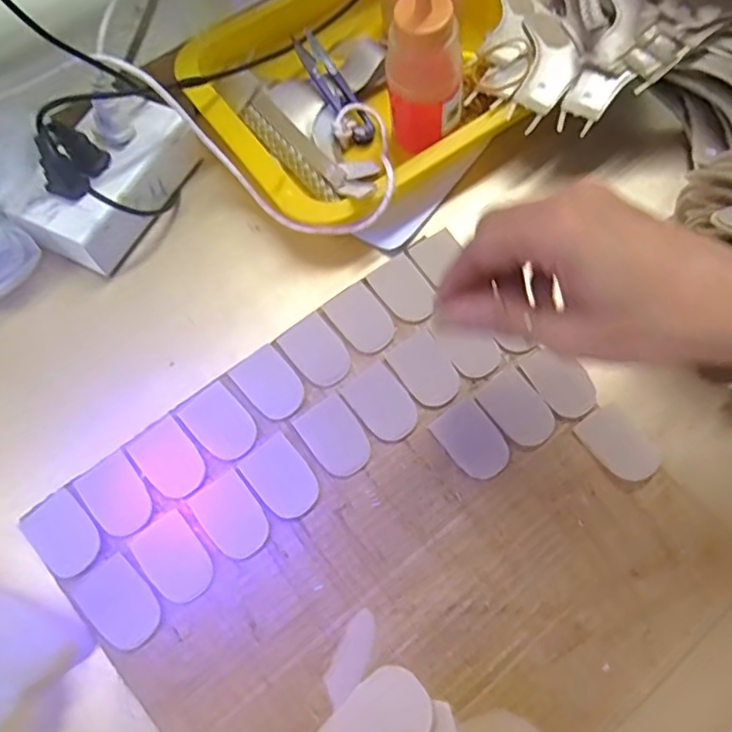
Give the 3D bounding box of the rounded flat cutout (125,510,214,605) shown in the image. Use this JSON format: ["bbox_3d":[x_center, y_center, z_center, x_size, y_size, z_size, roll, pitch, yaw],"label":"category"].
[{"bbox_3d":[-0.108,0.108,0.337,0.032,0.004,0.047,-35,72,-12],"label":"rounded flat cutout"}]

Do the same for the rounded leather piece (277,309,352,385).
[{"bbox_3d":[-0.031,-0.010,0.379,0.031,0.004,0.046,-35,72,-12],"label":"rounded leather piece"}]

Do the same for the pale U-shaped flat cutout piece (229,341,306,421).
[{"bbox_3d":[-0.059,0.010,0.372,0.032,0.004,0.046,-40,73,-14],"label":"pale U-shaped flat cutout piece"}]

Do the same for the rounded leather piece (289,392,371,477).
[{"bbox_3d":[-0.019,0.043,0.359,0.033,0.004,0.046,-32,71,-11],"label":"rounded leather piece"}]

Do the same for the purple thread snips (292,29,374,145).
[{"bbox_3d":[-0.023,-0.210,0.453,0.023,0.009,0.098,-32,84,-11],"label":"purple thread snips"}]

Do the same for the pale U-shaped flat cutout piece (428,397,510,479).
[{"bbox_3d":[0.064,0.045,0.360,0.033,0.004,0.046,-32,71,-11],"label":"pale U-shaped flat cutout piece"}]

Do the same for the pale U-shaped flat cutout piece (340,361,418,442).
[{"bbox_3d":[0.010,0.023,0.367,0.032,0.004,0.046,-37,73,-13],"label":"pale U-shaped flat cutout piece"}]

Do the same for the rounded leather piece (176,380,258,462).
[{"bbox_3d":[-0.089,0.035,0.363,0.033,0.004,0.047,-39,73,-13],"label":"rounded leather piece"}]

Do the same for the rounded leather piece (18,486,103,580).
[{"bbox_3d":[-0.172,0.096,0.342,0.032,0.005,0.048,-42,74,-14],"label":"rounded leather piece"}]

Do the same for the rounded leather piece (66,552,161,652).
[{"bbox_3d":[-0.135,0.129,0.328,0.033,0.004,0.049,-42,74,-14],"label":"rounded leather piece"}]

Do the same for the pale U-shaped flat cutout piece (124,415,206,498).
[{"bbox_3d":[-0.117,0.055,0.356,0.032,0.004,0.048,-37,73,-13],"label":"pale U-shaped flat cutout piece"}]

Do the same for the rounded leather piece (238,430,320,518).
[{"bbox_3d":[-0.049,0.065,0.351,0.032,0.004,0.047,-37,73,-13],"label":"rounded leather piece"}]

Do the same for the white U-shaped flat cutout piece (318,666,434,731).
[{"bbox_3d":[0.004,0.139,0.229,0.045,0.004,0.031,-38,62,-12],"label":"white U-shaped flat cutout piece"}]

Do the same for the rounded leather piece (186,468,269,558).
[{"bbox_3d":[-0.077,0.087,0.346,0.032,0.004,0.046,-36,72,-12],"label":"rounded leather piece"}]

